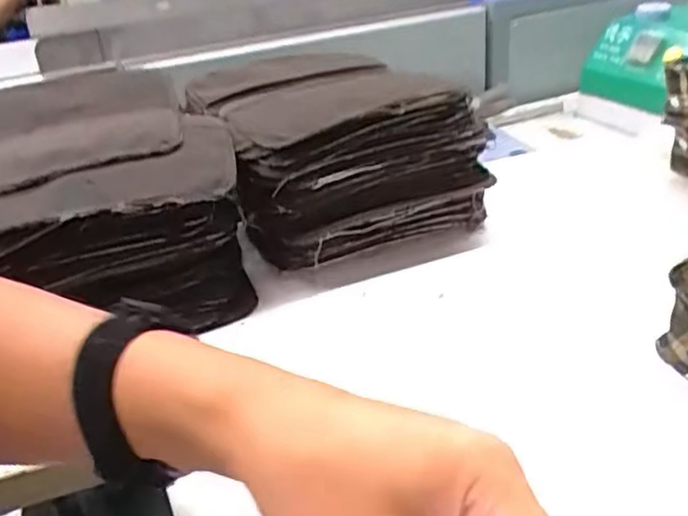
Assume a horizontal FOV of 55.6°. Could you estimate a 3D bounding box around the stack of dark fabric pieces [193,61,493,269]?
[{"bbox_3d":[-0.018,-0.104,0.609,0.212,0.125,0.235,-17,31,-20],"label":"stack of dark fabric pieces"}]

